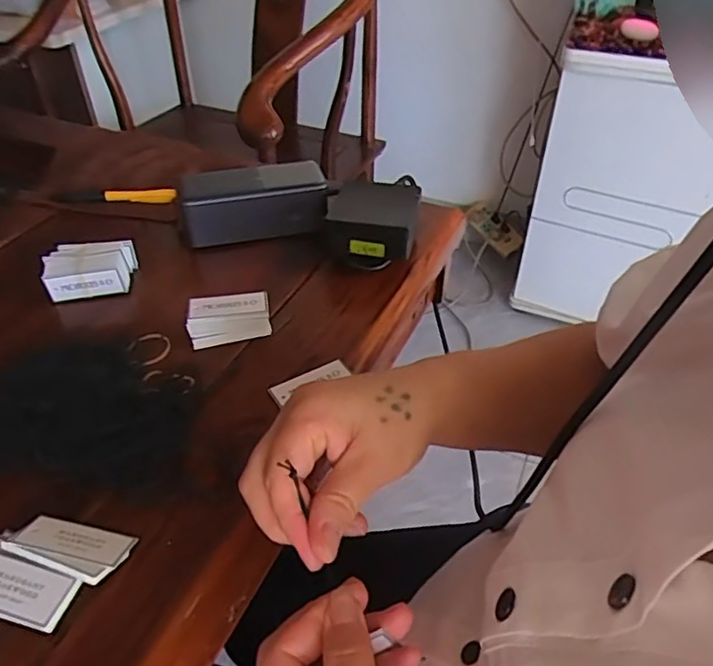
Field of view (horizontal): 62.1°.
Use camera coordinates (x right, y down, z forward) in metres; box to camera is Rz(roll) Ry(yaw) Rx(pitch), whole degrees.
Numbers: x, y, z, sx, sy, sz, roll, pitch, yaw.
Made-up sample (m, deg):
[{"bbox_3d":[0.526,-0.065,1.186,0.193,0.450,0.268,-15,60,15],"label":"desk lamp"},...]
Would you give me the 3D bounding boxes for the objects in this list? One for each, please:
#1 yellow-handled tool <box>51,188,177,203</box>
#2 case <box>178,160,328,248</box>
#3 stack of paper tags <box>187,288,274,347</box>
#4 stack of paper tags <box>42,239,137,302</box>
[{"bbox_3d":[-0.242,-0.135,0.593,0.118,0.013,0.013,-3,41,-5],"label":"yellow-handled tool"},{"bbox_3d":[-0.093,-0.121,0.541,0.127,0.049,0.057,-9,42,-11],"label":"case"},{"bbox_3d":[-0.095,-0.009,0.444,0.059,0.033,0.022,-5,41,-7],"label":"stack of paper tags"},{"bbox_3d":[-0.218,-0.049,0.489,0.064,0.037,0.041,-7,34,-8],"label":"stack of paper tags"}]

